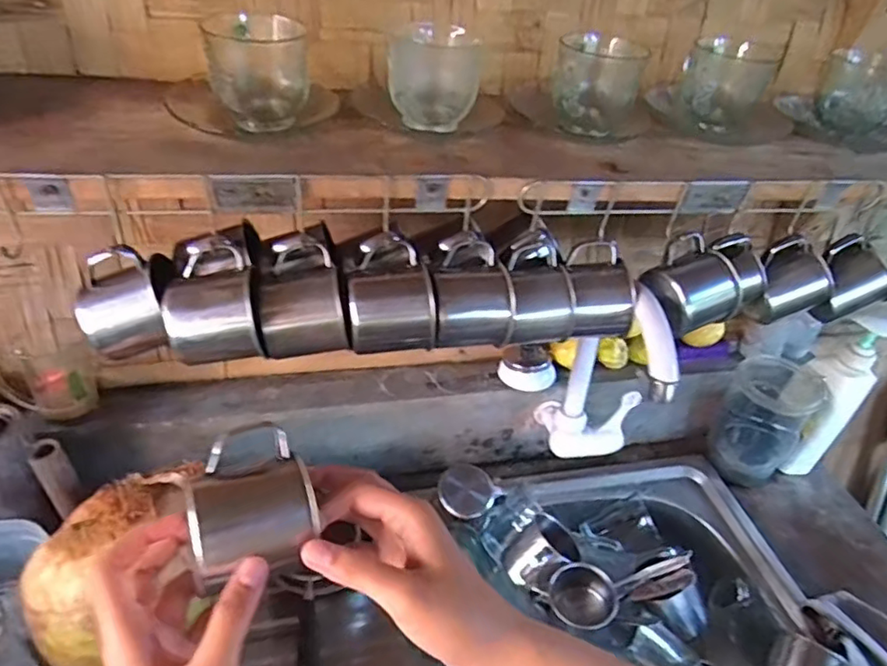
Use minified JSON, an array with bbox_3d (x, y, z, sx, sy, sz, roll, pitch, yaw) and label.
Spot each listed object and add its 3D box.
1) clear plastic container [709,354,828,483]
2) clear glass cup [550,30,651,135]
[{"bbox_3d":[0.416,0.120,0.776,0.099,0.147,0.104,30,44,28],"label":"clear plastic container"},{"bbox_3d":[0.138,-0.224,0.538,0.079,0.075,0.066,15,39,11],"label":"clear glass cup"}]

